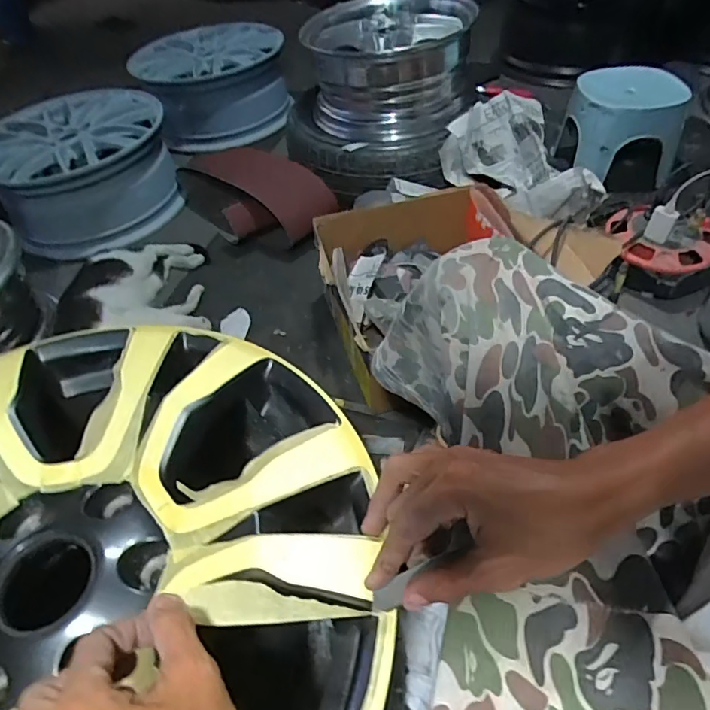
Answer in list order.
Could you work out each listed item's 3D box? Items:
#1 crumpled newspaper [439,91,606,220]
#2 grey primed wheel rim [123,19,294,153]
[{"bbox_3d":[0.349,-0.455,1.165,0.262,0.101,0.349,-15,48,-9],"label":"crumpled newspaper"},{"bbox_3d":[-0.467,-0.880,1.676,0.451,0.252,0.429,-16,48,-9],"label":"grey primed wheel rim"}]

